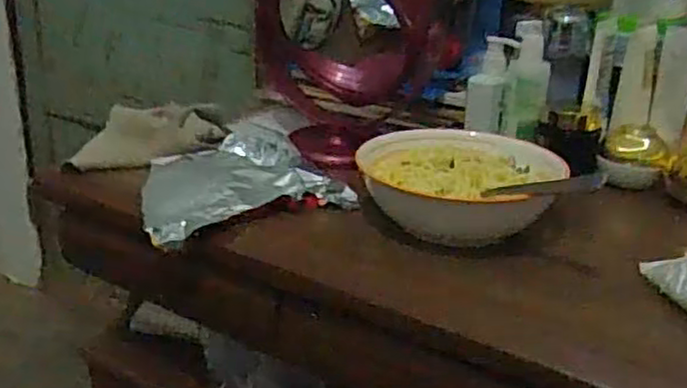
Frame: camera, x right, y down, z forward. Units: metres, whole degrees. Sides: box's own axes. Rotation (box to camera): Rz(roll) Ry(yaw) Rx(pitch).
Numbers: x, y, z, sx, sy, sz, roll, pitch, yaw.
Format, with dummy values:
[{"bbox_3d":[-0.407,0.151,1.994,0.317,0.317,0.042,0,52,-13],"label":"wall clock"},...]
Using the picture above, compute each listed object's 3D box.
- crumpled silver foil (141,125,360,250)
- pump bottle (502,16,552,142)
[{"bbox_3d":[-0.107,-0.019,0.691,0.184,0.035,0.194,-6,23,-19],"label":"crumpled silver foil"},{"bbox_3d":[0.200,-0.121,0.761,0.045,0.114,0.062,8,23,13],"label":"pump bottle"}]

